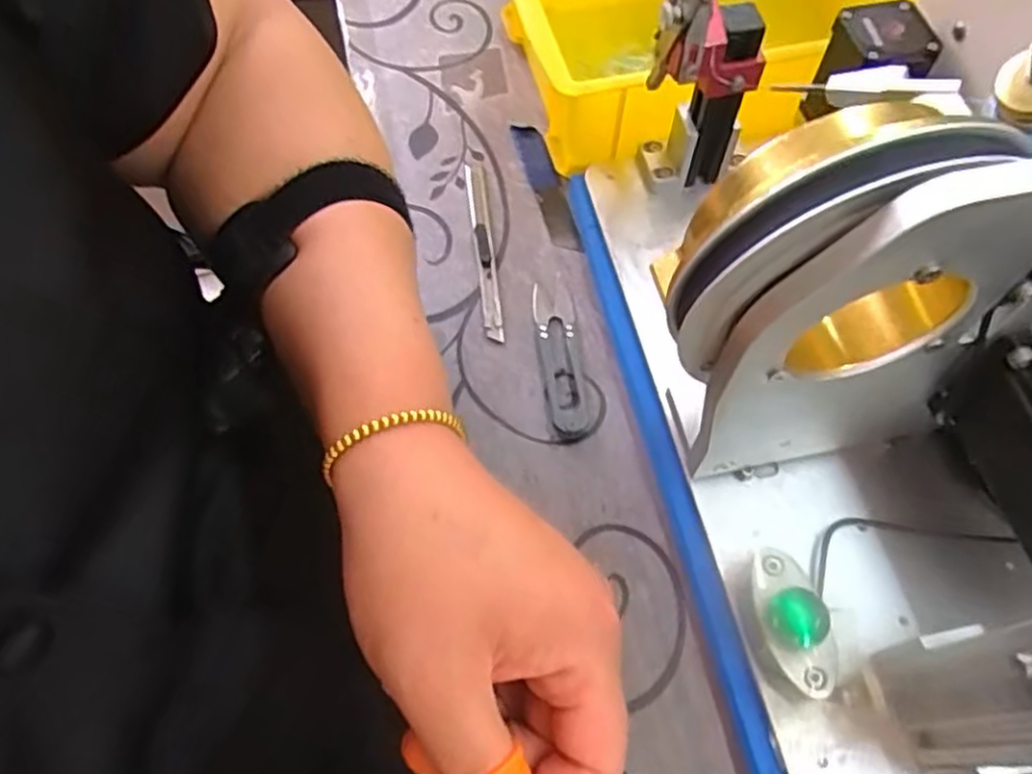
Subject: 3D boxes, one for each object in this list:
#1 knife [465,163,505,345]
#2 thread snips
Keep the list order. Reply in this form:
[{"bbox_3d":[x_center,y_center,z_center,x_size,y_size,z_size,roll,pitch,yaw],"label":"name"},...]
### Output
[{"bbox_3d":[-0.019,-0.087,0.442,0.011,0.007,0.140,-7,62,-3],"label":"knife"},{"bbox_3d":[0.024,-0.017,0.400,0.022,0.006,0.096,-4,62,-2],"label":"thread snips"}]

